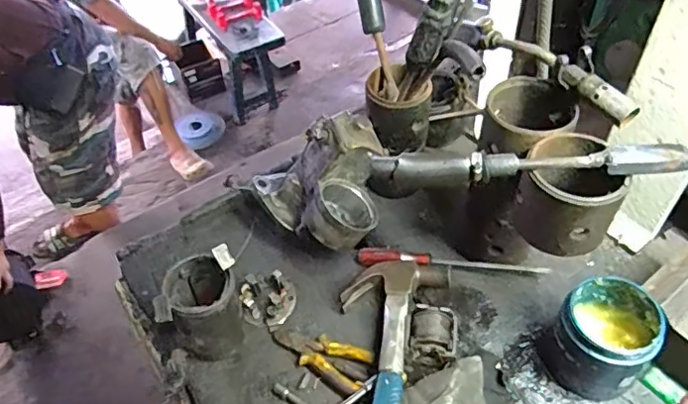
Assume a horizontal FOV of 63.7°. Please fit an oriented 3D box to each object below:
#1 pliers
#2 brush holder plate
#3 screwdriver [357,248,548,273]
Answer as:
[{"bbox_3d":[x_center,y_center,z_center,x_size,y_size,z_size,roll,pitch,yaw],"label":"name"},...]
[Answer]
[{"bbox_3d":[-0.028,0.171,0.635,0.130,0.014,0.046,19,52,20],"label":"pliers"},{"bbox_3d":[-0.093,0.118,0.686,0.064,0.035,0.063,-2,48,2],"label":"brush holder plate"},{"bbox_3d":[0.132,0.080,0.692,0.233,0.024,0.025,7,49,10],"label":"screwdriver"}]

